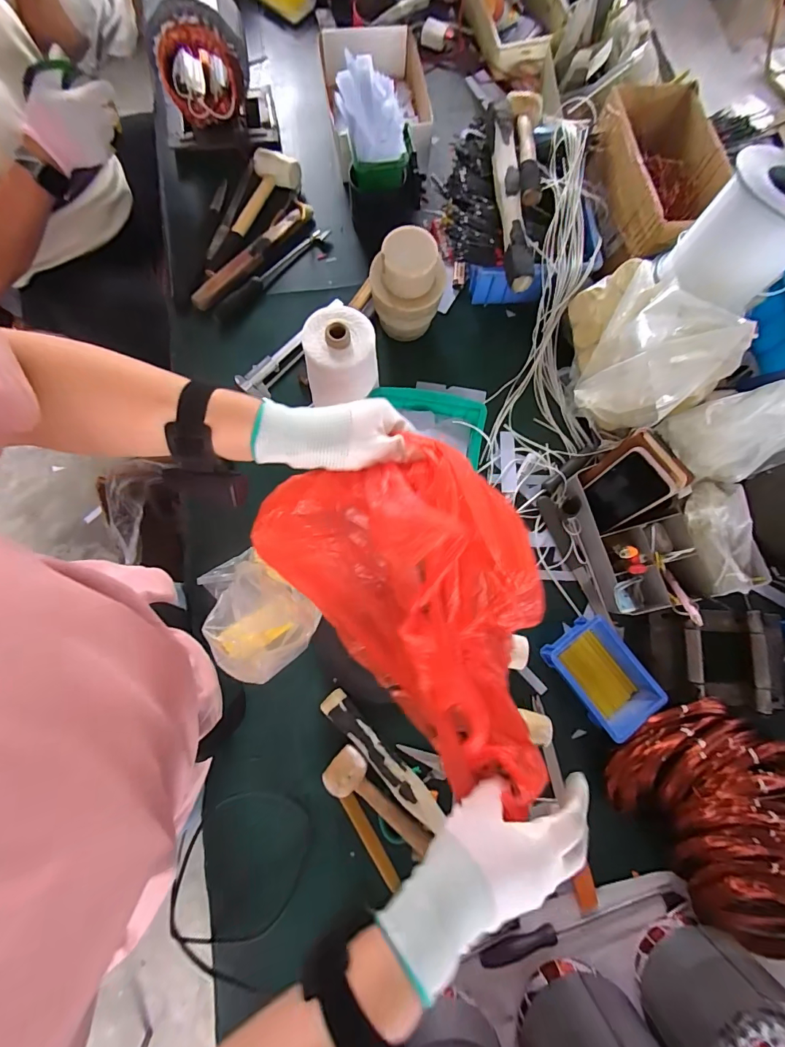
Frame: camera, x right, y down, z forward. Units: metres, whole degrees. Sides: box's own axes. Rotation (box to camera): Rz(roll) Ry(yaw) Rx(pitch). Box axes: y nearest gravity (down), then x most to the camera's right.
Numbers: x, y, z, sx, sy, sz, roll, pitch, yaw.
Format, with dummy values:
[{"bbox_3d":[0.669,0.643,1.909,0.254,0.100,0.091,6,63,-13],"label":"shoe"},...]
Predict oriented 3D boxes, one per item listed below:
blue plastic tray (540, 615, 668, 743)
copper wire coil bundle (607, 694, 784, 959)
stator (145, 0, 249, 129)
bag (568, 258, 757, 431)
[{"bbox_3d":[0.304,0.221,0.600,0.101,0.049,0.150,-35,82,-7],"label":"blue plastic tray"},{"bbox_3d":[0.483,0.411,0.570,0.245,0.077,0.351,-37,82,-8],"label":"copper wire coil bundle"},{"bbox_3d":[-0.311,-0.776,0.672,0.143,0.159,0.127,-3,79,-2],"label":"stator"},{"bbox_3d":[0.352,-0.265,0.590,0.161,0.165,0.249,-20,80,-5],"label":"bag"}]

